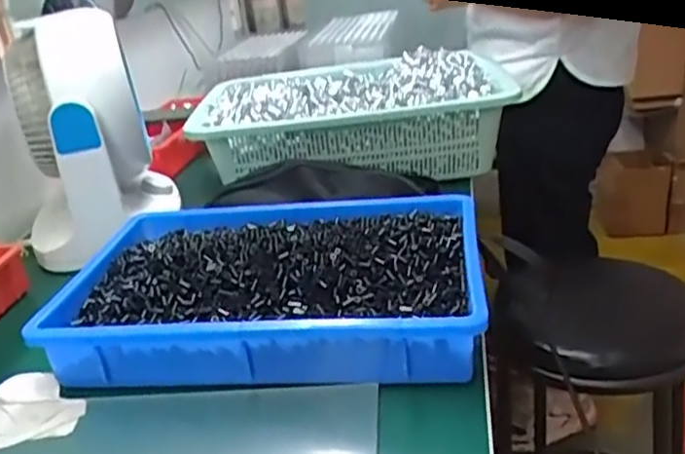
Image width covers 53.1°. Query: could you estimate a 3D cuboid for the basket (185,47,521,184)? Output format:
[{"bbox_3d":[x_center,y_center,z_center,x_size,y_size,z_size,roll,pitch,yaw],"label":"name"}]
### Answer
[{"bbox_3d":[0.019,-0.163,1.015,0.429,0.109,0.305,-6,24,3],"label":"basket"}]

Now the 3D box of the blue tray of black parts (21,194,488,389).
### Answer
[{"bbox_3d":[-0.063,0.047,0.630,0.362,0.070,0.236,-3,24,9],"label":"blue tray of black parts"}]

